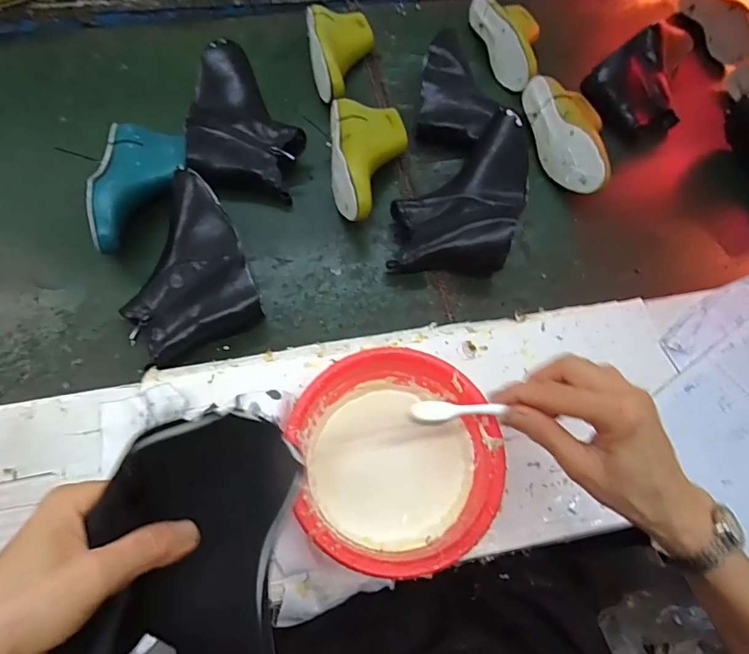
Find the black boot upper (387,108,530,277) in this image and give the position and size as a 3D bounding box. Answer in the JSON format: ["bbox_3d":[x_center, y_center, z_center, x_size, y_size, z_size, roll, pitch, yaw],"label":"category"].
[{"bbox_3d":[0.115,-0.180,0.625,0.171,0.089,0.219,4,61,-1],"label":"black boot upper"}]

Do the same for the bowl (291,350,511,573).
[{"bbox_3d":[0.021,0.123,0.428,0.176,0.075,0.183,1,62,-2],"label":"bowl"}]

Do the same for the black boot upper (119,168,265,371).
[{"bbox_3d":[-0.239,-0.076,0.566,0.152,0.065,0.234,-18,64,-13],"label":"black boot upper"}]

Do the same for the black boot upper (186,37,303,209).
[{"bbox_3d":[-0.188,-0.307,0.687,0.158,0.089,0.239,0,61,-3],"label":"black boot upper"}]

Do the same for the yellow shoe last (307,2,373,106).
[{"bbox_3d":[-0.053,-0.466,0.759,0.106,0.054,0.222,-5,63,-5],"label":"yellow shoe last"}]

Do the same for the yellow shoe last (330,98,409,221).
[{"bbox_3d":[-0.006,-0.236,0.656,0.109,0.081,0.216,-2,63,-4],"label":"yellow shoe last"}]

